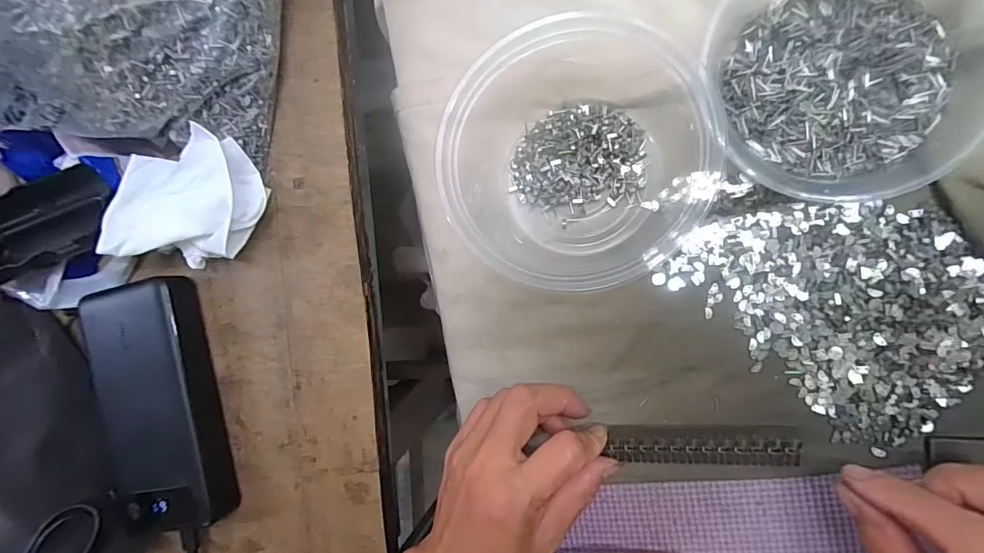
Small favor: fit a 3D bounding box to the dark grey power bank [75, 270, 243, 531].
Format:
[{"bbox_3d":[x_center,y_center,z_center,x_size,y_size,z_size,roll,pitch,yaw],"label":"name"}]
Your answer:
[{"bbox_3d":[-0.212,0.083,0.297,0.070,0.025,0.157,-13,89,13],"label":"dark grey power bank"}]

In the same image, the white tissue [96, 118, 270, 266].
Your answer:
[{"bbox_3d":[-0.178,-0.045,0.279,0.077,0.044,0.076,6,93,13],"label":"white tissue"}]

